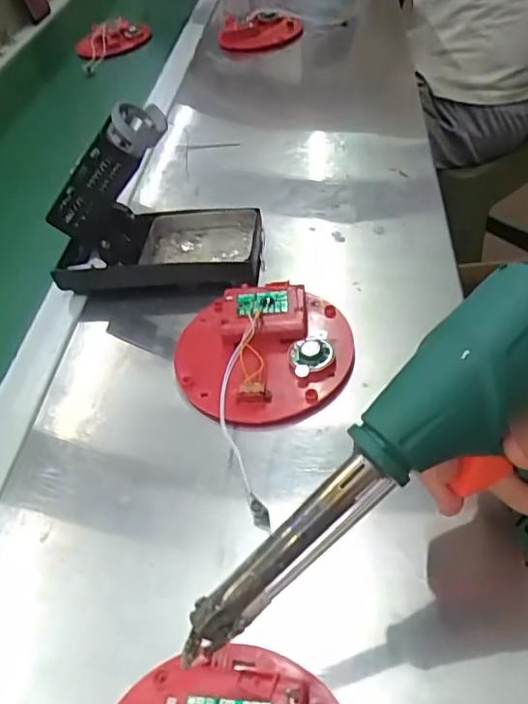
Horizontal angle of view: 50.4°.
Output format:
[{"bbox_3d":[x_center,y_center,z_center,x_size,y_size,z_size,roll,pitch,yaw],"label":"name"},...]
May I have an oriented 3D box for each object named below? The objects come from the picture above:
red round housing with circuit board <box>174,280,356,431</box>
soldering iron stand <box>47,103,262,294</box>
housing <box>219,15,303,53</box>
[{"bbox_3d":[-0.001,-0.003,0.380,0.117,0.024,0.111,-2,48,2],"label":"red round housing with circuit board"},{"bbox_3d":[-0.096,-0.120,0.430,0.166,0.107,0.087,-4,46,10],"label":"soldering iron stand"},{"bbox_3d":[0.000,-0.481,0.839,0.109,0.037,0.079,13,52,22],"label":"housing"}]

